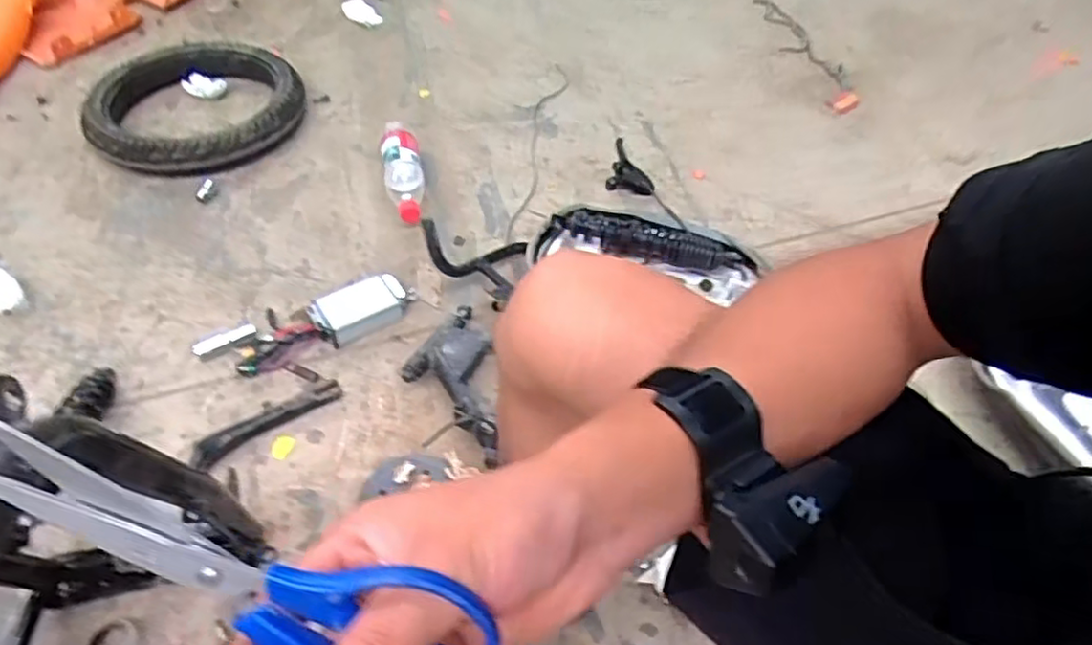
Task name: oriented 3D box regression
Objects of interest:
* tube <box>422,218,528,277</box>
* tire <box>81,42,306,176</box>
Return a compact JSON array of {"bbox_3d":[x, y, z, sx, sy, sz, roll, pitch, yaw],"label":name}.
[{"bbox_3d":[-0.102,-0.105,0.965,0.177,0.065,0.058,-7,47,-46],"label":"tube"},{"bbox_3d":[-0.588,-0.371,1.121,0.343,0.076,0.297,-19,54,-19],"label":"tire"}]

